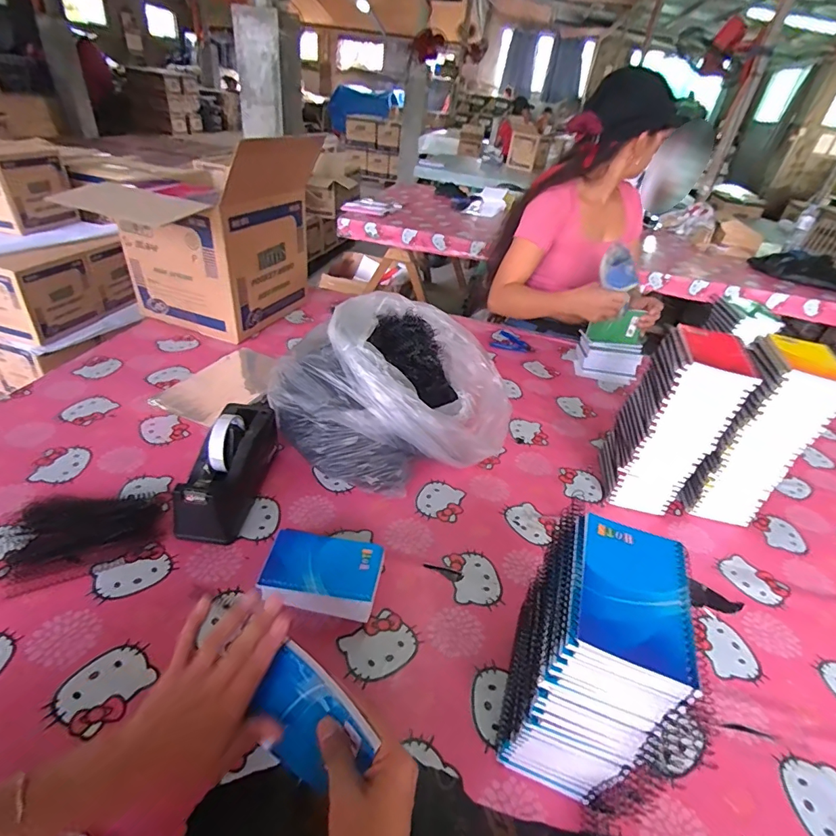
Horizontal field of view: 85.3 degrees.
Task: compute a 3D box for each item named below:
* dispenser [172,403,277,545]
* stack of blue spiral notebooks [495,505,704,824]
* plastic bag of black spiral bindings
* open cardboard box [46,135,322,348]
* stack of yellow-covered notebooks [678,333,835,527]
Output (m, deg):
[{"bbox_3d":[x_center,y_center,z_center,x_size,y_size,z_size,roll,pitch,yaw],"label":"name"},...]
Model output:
[{"bbox_3d":[-0.269,0.064,0.645,0.079,0.110,0.210,6,36,0],"label":"dispenser"},{"bbox_3d":[0.154,0.223,0.429,0.102,0.238,0.160,17,37,14],"label":"stack of blue spiral notebooks"},{"bbox_3d":[-0.032,-0.048,0.780,0.368,0.220,0.333,19,38,15],"label":"plastic bag of black spiral bindings"},{"bbox_3d":[-0.467,-0.422,1.057,0.343,0.388,0.325,16,37,13],"label":"open cardboard box"},{"bbox_3d":[0.513,0.030,0.706,0.110,0.289,0.129,19,37,16],"label":"stack of yellow-covered notebooks"}]

